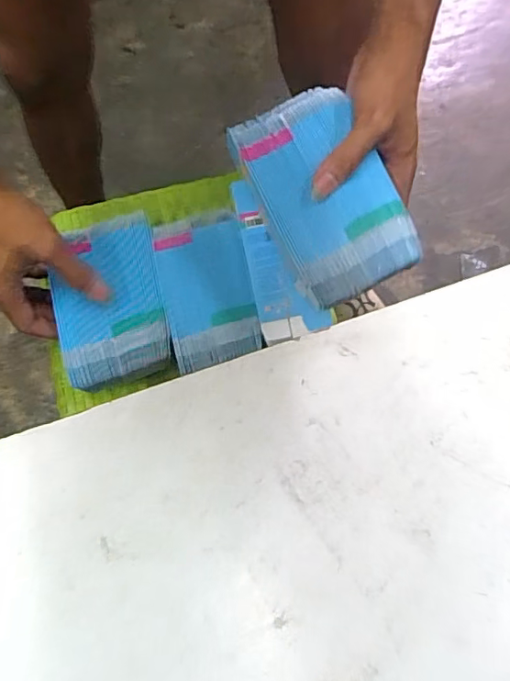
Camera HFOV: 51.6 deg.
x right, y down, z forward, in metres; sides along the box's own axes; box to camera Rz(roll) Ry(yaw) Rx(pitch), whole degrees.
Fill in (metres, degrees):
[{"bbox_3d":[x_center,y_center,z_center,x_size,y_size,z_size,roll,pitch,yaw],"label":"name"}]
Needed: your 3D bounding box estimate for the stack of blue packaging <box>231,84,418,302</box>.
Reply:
[{"bbox_3d":[0.049,-0.111,0.390,0.092,0.020,0.161,-27,80,7],"label":"stack of blue packaging"}]

